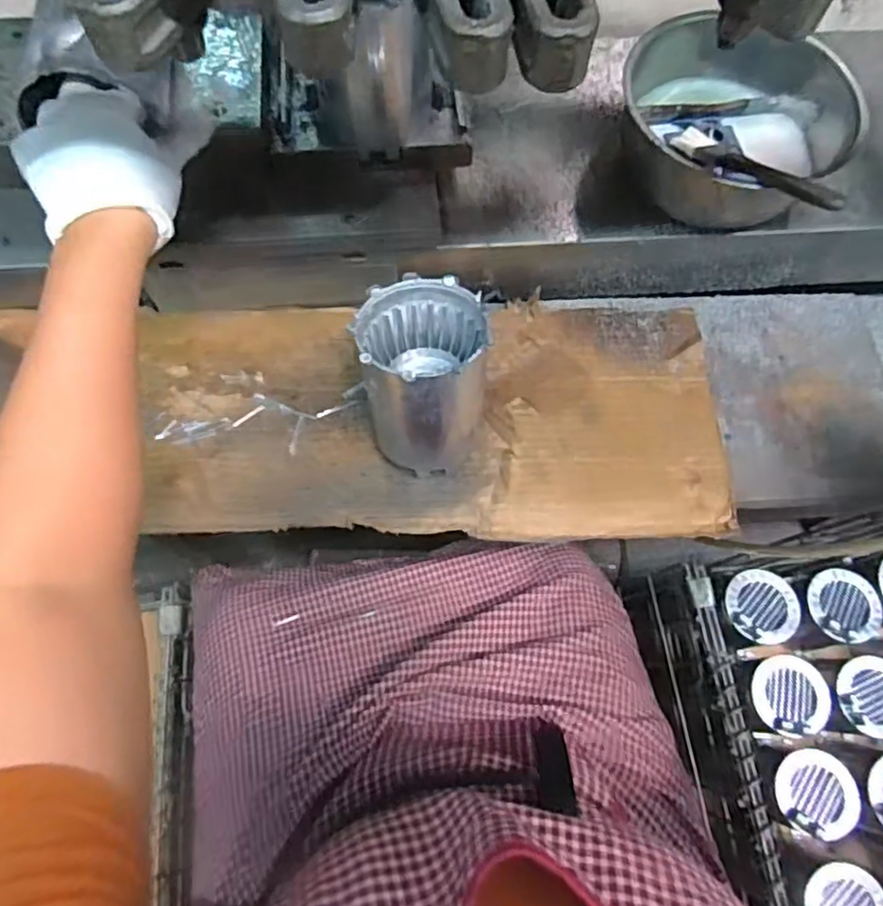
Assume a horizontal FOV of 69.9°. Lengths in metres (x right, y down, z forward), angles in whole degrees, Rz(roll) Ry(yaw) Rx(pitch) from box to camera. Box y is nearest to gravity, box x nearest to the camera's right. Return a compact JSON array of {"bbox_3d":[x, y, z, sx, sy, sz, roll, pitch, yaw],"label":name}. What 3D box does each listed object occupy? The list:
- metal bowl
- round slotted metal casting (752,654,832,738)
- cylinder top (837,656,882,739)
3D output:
[{"bbox_3d":[0.243,-0.280,0.536,0.185,0.067,0.170,1,69,-2],"label":"metal bowl"},{"bbox_3d":[0.402,0.278,0.726,0.082,0.015,0.086,4,69,-1],"label":"round slotted metal casting"},{"bbox_3d":[0.490,0.274,0.708,0.082,0.011,0.085,1,69,-2],"label":"cylinder top"}]

